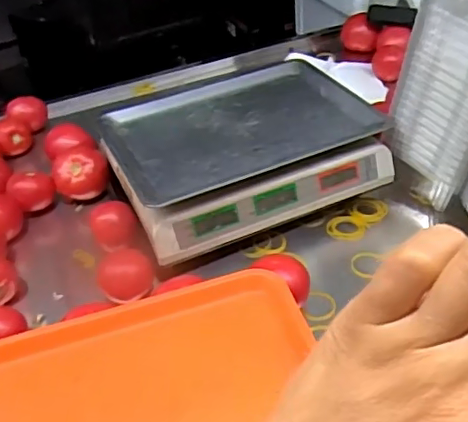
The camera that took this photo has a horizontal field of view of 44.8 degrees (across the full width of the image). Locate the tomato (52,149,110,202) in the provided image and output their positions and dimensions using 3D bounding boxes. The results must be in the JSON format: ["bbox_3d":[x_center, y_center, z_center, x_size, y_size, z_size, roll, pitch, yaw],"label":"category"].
[{"bbox_3d":[-0.217,-0.053,0.806,0.075,0.066,0.075,-19,41,-16],"label":"tomato"}]

